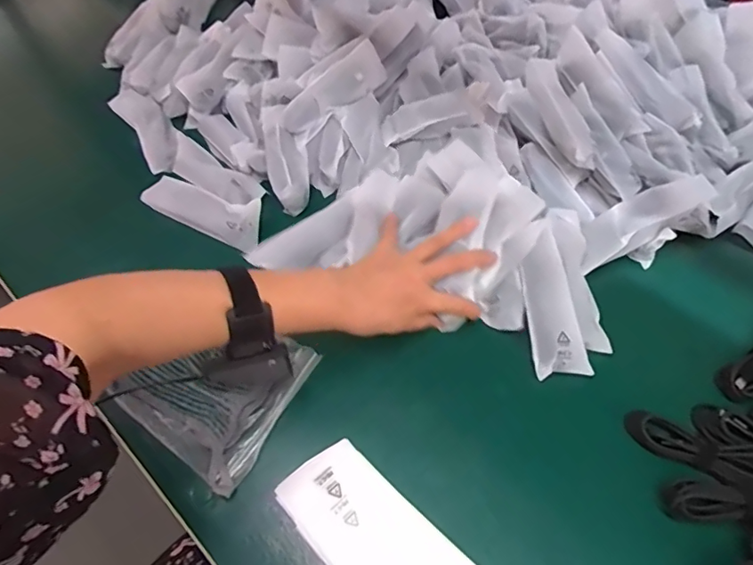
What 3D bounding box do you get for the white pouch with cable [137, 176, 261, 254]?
[{"bbox_3d":[-0.198,-0.083,0.600,0.162,0.030,0.061,22,61,17],"label":"white pouch with cable"}]

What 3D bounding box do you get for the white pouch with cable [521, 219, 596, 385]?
[{"bbox_3d":[0.168,0.020,0.487,0.046,0.022,0.136,-5,72,0],"label":"white pouch with cable"}]

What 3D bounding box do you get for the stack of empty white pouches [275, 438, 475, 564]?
[{"bbox_3d":[0.013,0.219,0.405,0.084,0.012,0.205,-39,63,-20],"label":"stack of empty white pouches"}]

